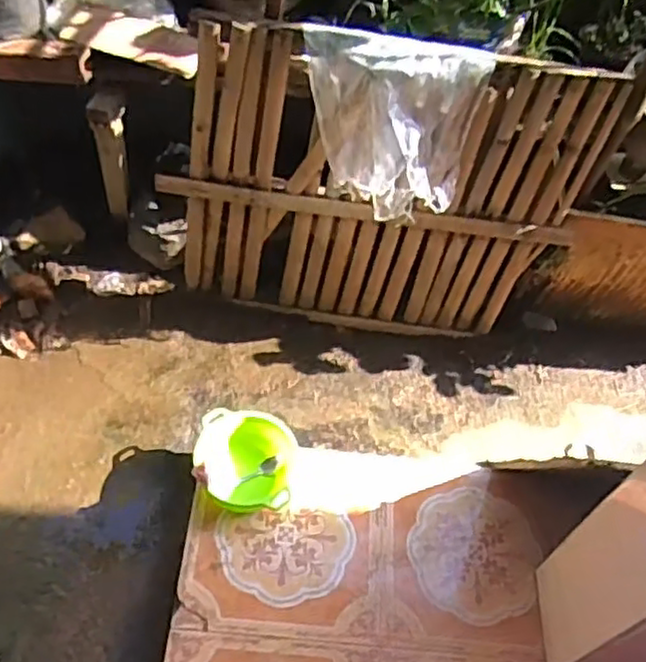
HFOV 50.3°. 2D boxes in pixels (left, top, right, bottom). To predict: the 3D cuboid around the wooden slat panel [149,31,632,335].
[{"bbox_3d":[0.120,-0.279,1.557,0.926,0.711,0.132,6,52,1],"label":"wooden slat panel"}]

